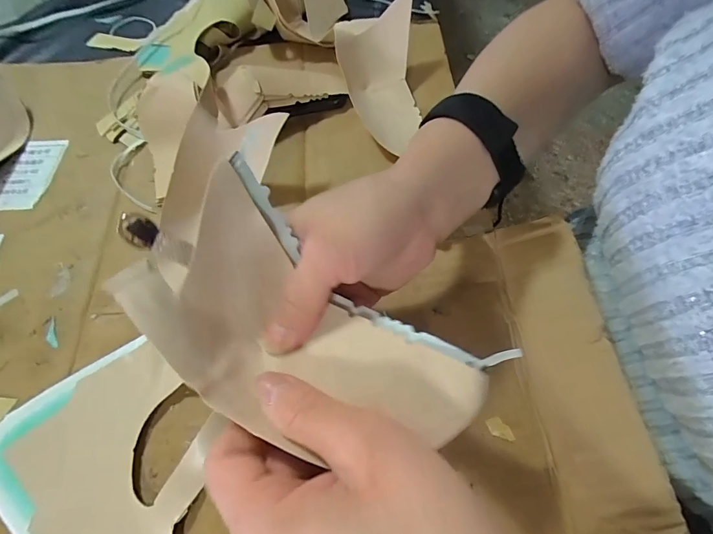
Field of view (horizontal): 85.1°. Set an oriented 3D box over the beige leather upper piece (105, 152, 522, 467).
[{"bbox_3d":[-0.026,0.026,0.164,0.149,0.050,0.086,34,68,20],"label":"beige leather upper piece"}]

